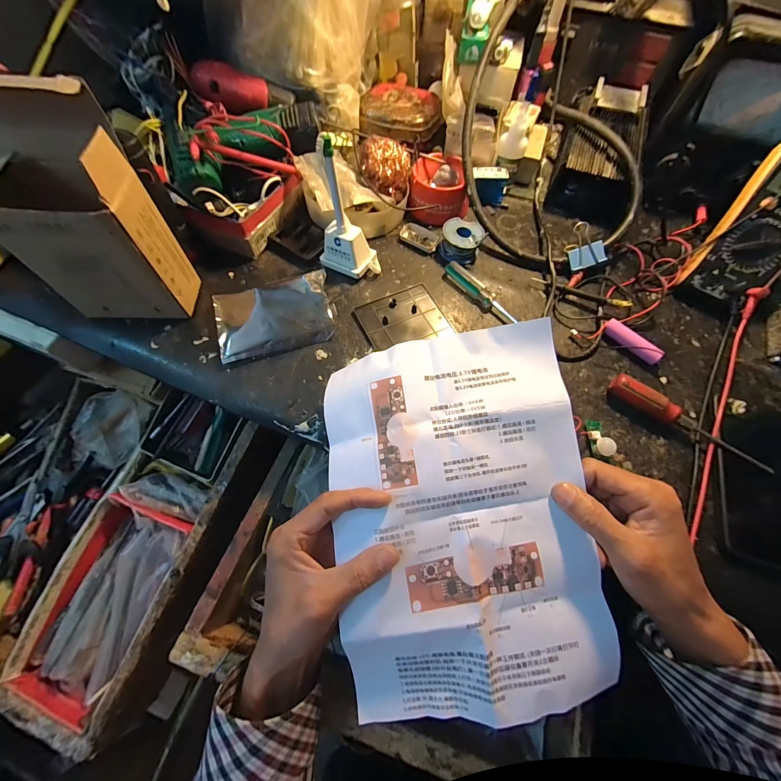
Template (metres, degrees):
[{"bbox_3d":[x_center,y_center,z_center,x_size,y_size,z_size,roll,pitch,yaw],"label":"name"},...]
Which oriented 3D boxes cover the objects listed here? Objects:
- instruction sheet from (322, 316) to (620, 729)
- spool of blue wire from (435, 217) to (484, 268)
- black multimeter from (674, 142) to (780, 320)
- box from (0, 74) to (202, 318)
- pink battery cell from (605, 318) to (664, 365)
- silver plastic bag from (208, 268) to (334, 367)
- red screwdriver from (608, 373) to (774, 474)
[{"bbox_3d":[0.056,0.098,0.270,0.200,0.030,0.287,-9,82,-1],"label":"instruction sheet"},{"bbox_3d":[0.089,-0.188,0.426,0.050,0.030,0.053,1,67,-2],"label":"spool of blue wire"},{"bbox_3d":[0.422,-0.176,0.377,0.089,0.034,0.178,30,108,10],"label":"black multimeter"},{"bbox_3d":[-0.271,-0.146,0.301,0.112,0.187,0.072,0,67,-2],"label":"box"},{"bbox_3d":[0.273,-0.055,0.377,0.015,0.019,0.065,-41,74,-17],"label":"pink battery cell"},{"bbox_3d":[-0.128,-0.083,0.372,0.123,0.015,0.083,-16,68,-9],"label":"silver plastic bag"},{"bbox_3d":[0.295,0.034,0.336,0.150,0.025,0.020,35,70,12],"label":"red screwdriver"}]

